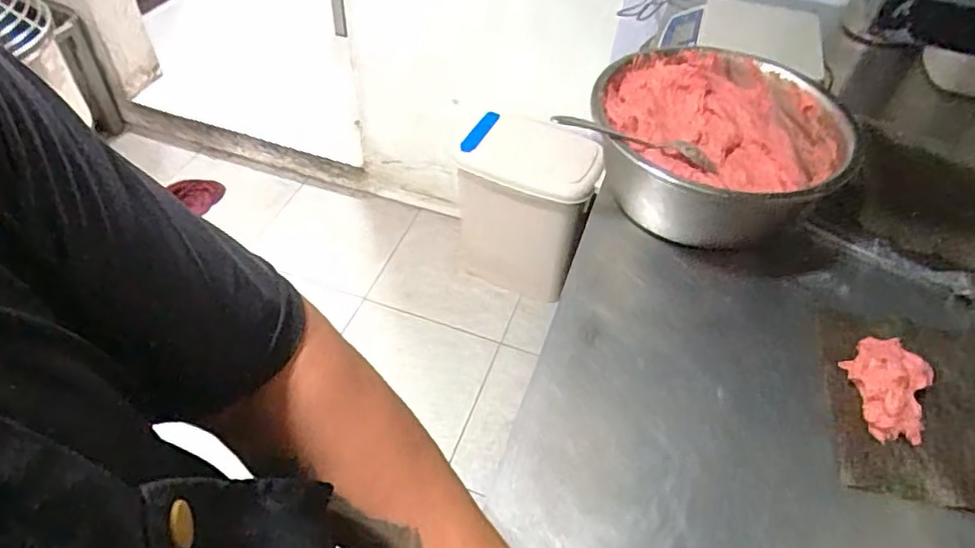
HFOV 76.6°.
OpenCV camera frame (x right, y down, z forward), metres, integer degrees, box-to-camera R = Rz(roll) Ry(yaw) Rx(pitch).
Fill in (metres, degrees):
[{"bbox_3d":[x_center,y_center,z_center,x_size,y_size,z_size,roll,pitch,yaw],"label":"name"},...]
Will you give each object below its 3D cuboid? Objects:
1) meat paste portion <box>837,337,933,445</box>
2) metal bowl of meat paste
[{"bbox_3d":[0.376,0.104,0.583,0.073,0.034,0.104,26,52,22],"label":"meat paste portion"},{"bbox_3d":[0.277,-0.147,0.733,0.300,0.105,0.273,4,47,3],"label":"metal bowl of meat paste"}]

